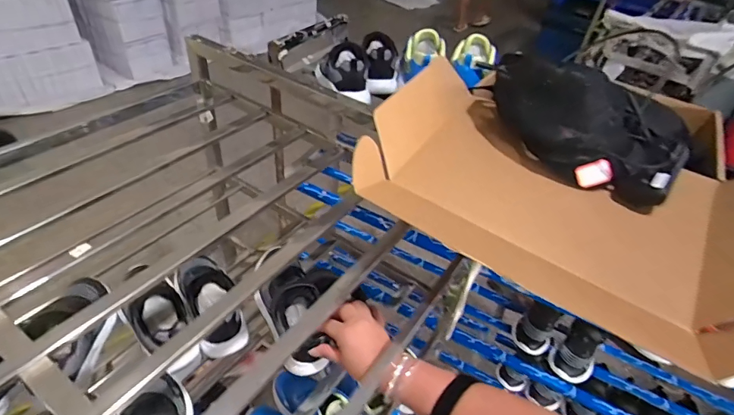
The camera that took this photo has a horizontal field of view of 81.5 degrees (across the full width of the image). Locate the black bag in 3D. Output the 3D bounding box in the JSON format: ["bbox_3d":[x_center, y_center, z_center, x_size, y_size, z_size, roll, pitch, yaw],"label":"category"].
[{"bbox_3d":[0.278,-0.109,0.553,0.239,0.125,0.127,18,39,13],"label":"black bag"}]

